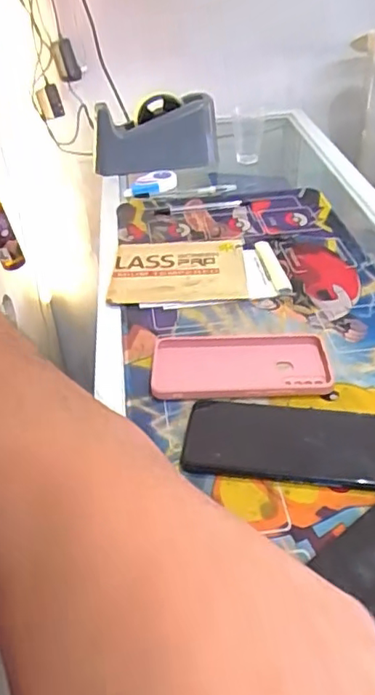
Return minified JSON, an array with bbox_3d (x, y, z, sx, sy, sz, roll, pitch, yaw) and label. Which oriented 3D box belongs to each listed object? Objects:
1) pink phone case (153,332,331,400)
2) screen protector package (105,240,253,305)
[{"bbox_3d":[0.050,0.014,0.532,0.161,0.008,0.092,-3,38,0],"label":"pink phone case"},{"bbox_3d":[-0.010,-0.093,0.675,0.153,0.007,0.133,-2,38,1],"label":"screen protector package"}]

